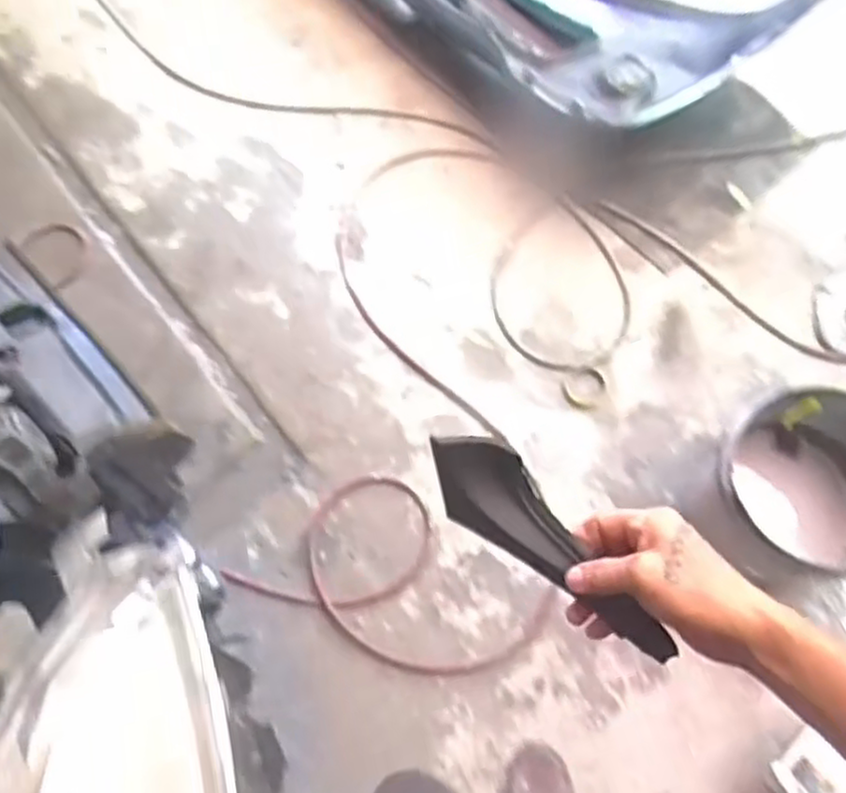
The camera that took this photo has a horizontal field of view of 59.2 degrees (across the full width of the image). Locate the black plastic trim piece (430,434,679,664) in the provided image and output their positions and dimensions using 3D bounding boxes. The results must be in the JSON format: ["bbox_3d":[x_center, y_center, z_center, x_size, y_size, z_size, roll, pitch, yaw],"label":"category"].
[{"bbox_3d":[0.089,0.107,0.534,0.212,0.031,0.057,44,78,12],"label":"black plastic trim piece"}]

